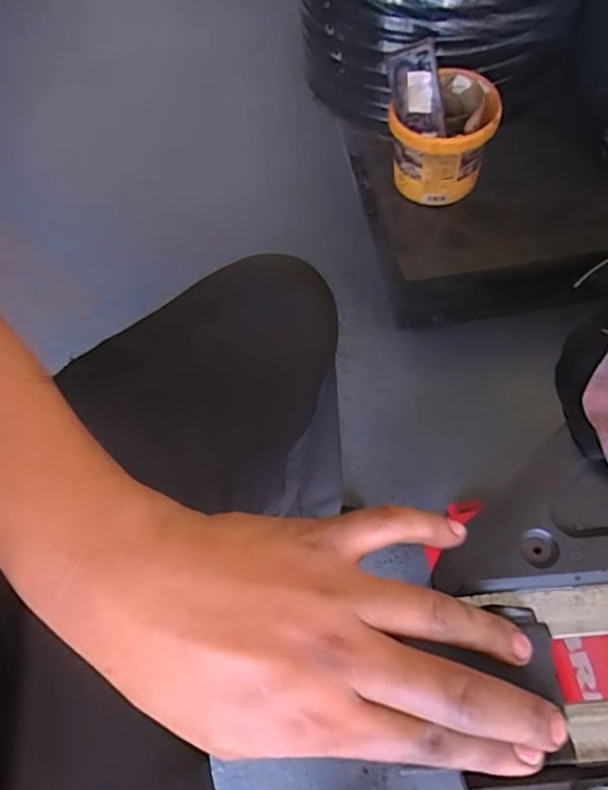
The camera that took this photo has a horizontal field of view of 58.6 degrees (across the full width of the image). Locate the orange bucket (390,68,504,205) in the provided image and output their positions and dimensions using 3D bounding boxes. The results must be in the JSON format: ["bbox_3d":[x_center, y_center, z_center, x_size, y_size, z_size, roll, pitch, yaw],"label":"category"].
[{"bbox_3d":[0.243,-0.447,0.970,0.166,0.162,0.172,-2,62,3],"label":"orange bucket"}]

